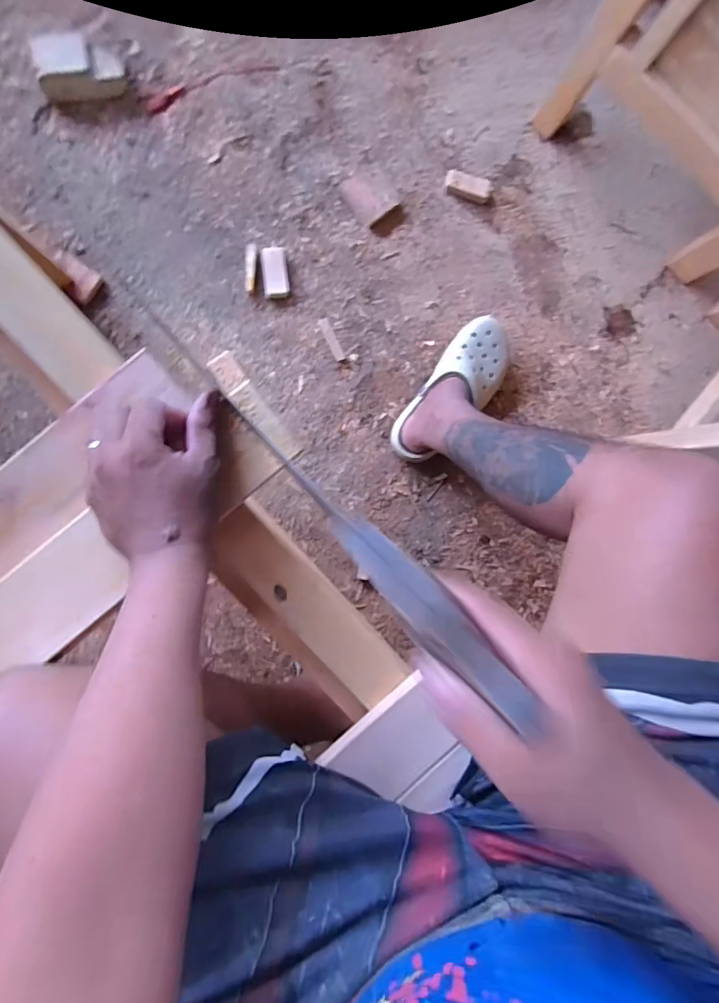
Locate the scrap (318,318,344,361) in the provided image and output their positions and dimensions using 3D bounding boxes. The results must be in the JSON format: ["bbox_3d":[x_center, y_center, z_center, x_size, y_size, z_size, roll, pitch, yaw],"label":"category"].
[{"bbox_3d":[-0.047,-0.277,0.848,0.017,0.012,0.075,-27,96,-5],"label":"scrap"}]

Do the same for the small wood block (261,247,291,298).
[{"bbox_3d":[-0.138,-0.378,0.821,0.042,0.020,0.076,-5,93,-5],"label":"small wood block"}]

